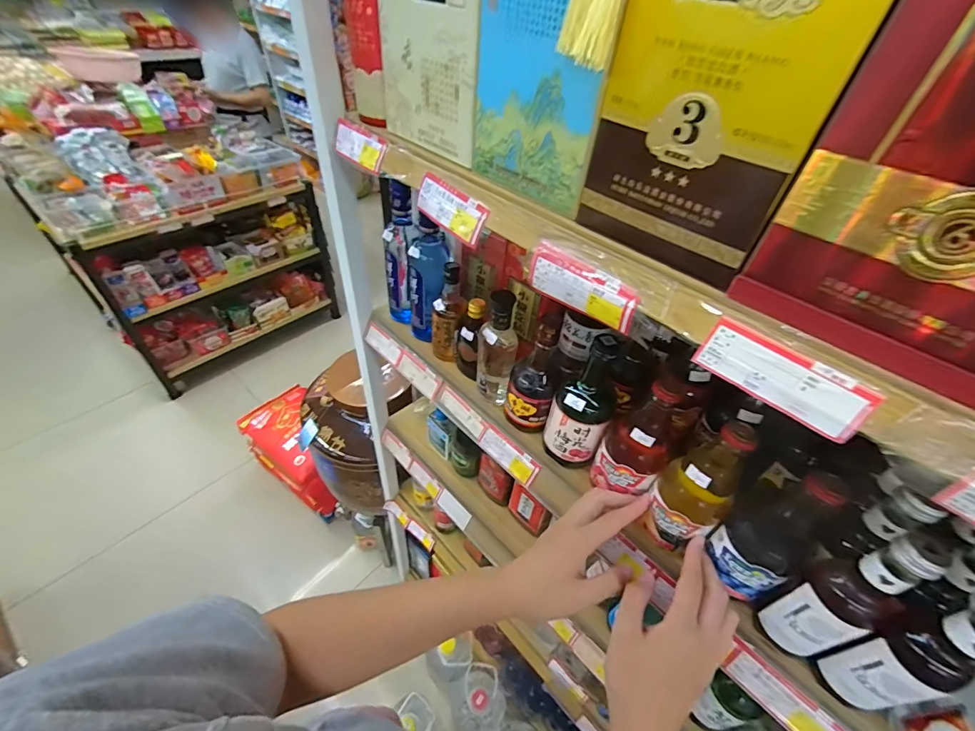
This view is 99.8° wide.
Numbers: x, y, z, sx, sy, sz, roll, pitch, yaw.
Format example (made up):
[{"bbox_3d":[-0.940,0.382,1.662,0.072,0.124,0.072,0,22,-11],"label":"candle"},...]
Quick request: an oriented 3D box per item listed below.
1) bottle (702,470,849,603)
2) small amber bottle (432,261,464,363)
[{"bbox_3d":[0.260,0.147,0.363,0.060,0.138,0.060,-14,48,-19],"label":"bottle"},{"bbox_3d":[-0.058,-0.072,0.590,0.042,0.145,0.038,0,45,-5],"label":"small amber bottle"}]

